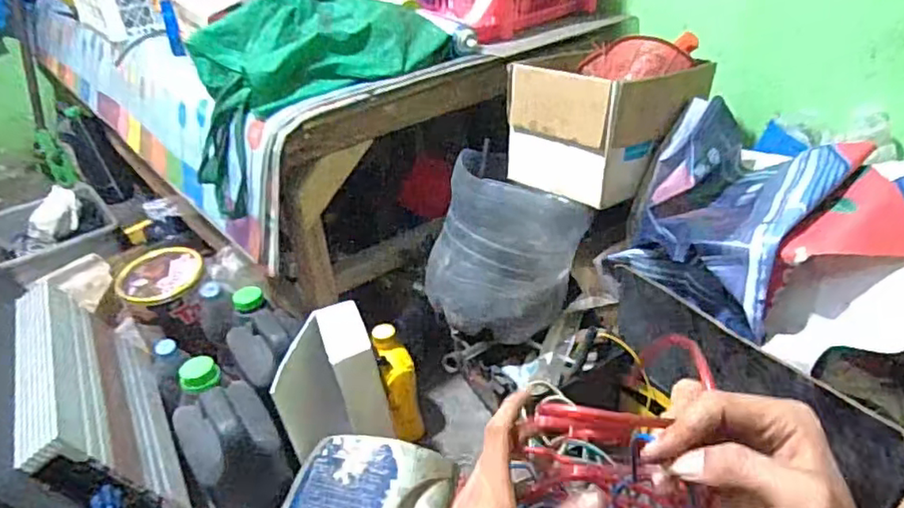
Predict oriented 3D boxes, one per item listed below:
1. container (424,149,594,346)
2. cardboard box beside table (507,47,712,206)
[{"bbox_3d":[0.078,-0.015,1.014,0.193,0.242,0.223,24,43,38],"label":"container"},{"bbox_3d":[0.236,-0.220,0.980,0.249,0.171,0.223,-28,39,-32],"label":"cardboard box beside table"}]

